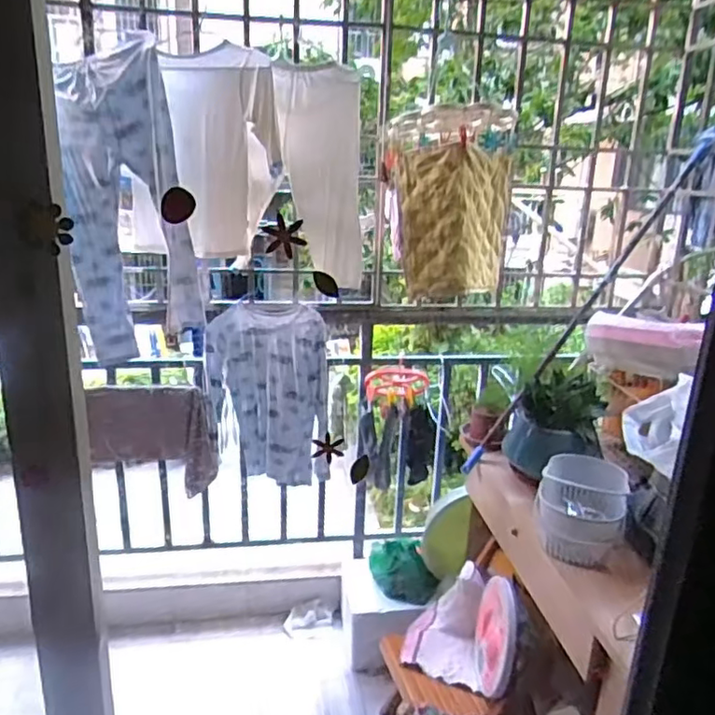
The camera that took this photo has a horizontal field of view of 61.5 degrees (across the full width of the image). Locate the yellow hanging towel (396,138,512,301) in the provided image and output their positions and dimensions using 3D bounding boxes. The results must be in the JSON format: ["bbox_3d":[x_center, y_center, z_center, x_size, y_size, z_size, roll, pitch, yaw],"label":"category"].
[{"bbox_3d":[0.271,-0.386,1.678,0.316,0.373,0.261,3,18,4],"label":"yellow hanging towel"}]

